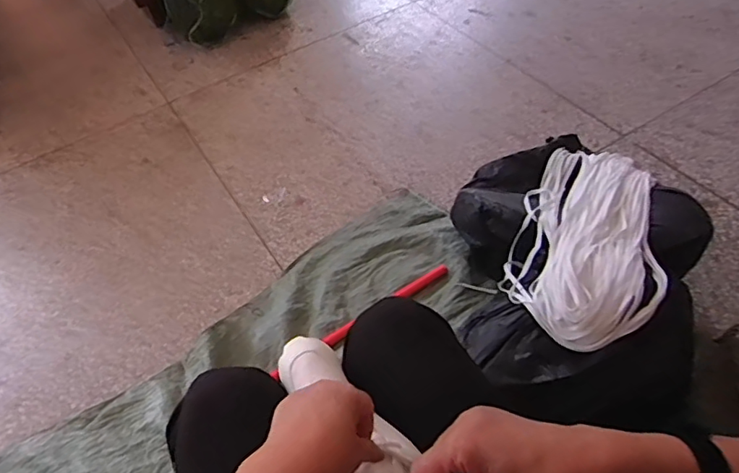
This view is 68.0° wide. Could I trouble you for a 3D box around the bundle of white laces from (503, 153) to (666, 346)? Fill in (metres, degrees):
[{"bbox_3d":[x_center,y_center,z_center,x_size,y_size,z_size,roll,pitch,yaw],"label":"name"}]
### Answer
[{"bbox_3d":[0.398,-0.007,1.015,0.245,0.116,0.495,12,54,15],"label":"bundle of white laces"}]

